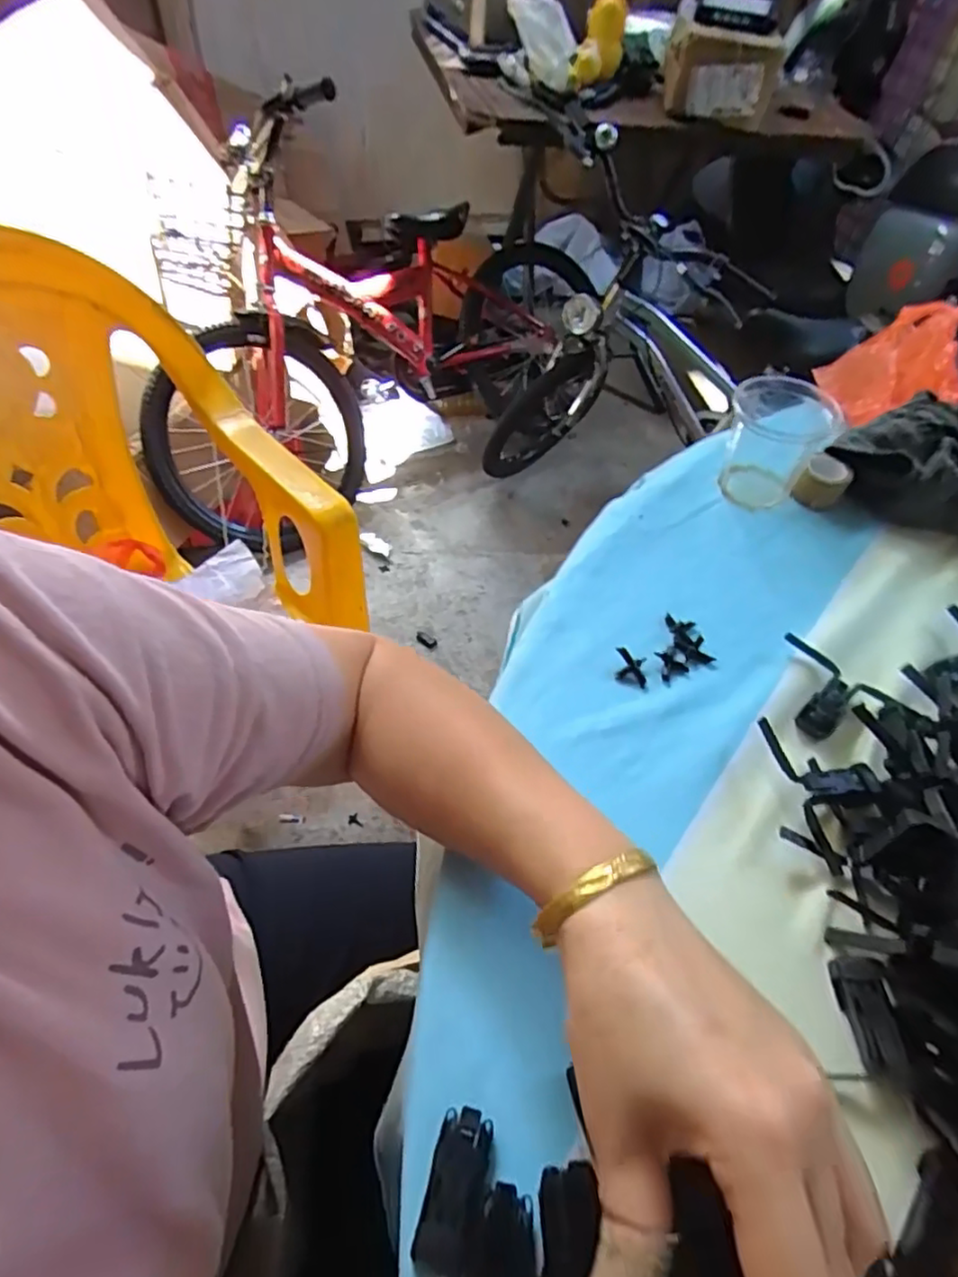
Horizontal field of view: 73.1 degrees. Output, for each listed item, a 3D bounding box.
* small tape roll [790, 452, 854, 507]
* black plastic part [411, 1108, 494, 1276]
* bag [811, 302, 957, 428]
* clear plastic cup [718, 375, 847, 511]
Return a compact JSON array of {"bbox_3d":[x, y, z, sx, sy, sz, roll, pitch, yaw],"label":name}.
[{"bbox_3d":[0.261,-0.119,0.488,0.031,0.026,0.035,32,58,19],"label":"small tape roll"},{"bbox_3d":[-0.009,0.205,0.240,0.020,0.010,0.047,14,54,7],"label":"black plastic part"},{"bbox_3d":[0.369,-0.248,0.568,0.131,0.058,0.100,-18,56,-15],"label":"bag"},{"bbox_3d":[0.217,-0.144,0.480,0.075,0.070,0.067,27,57,16],"label":"clear plastic cup"}]

